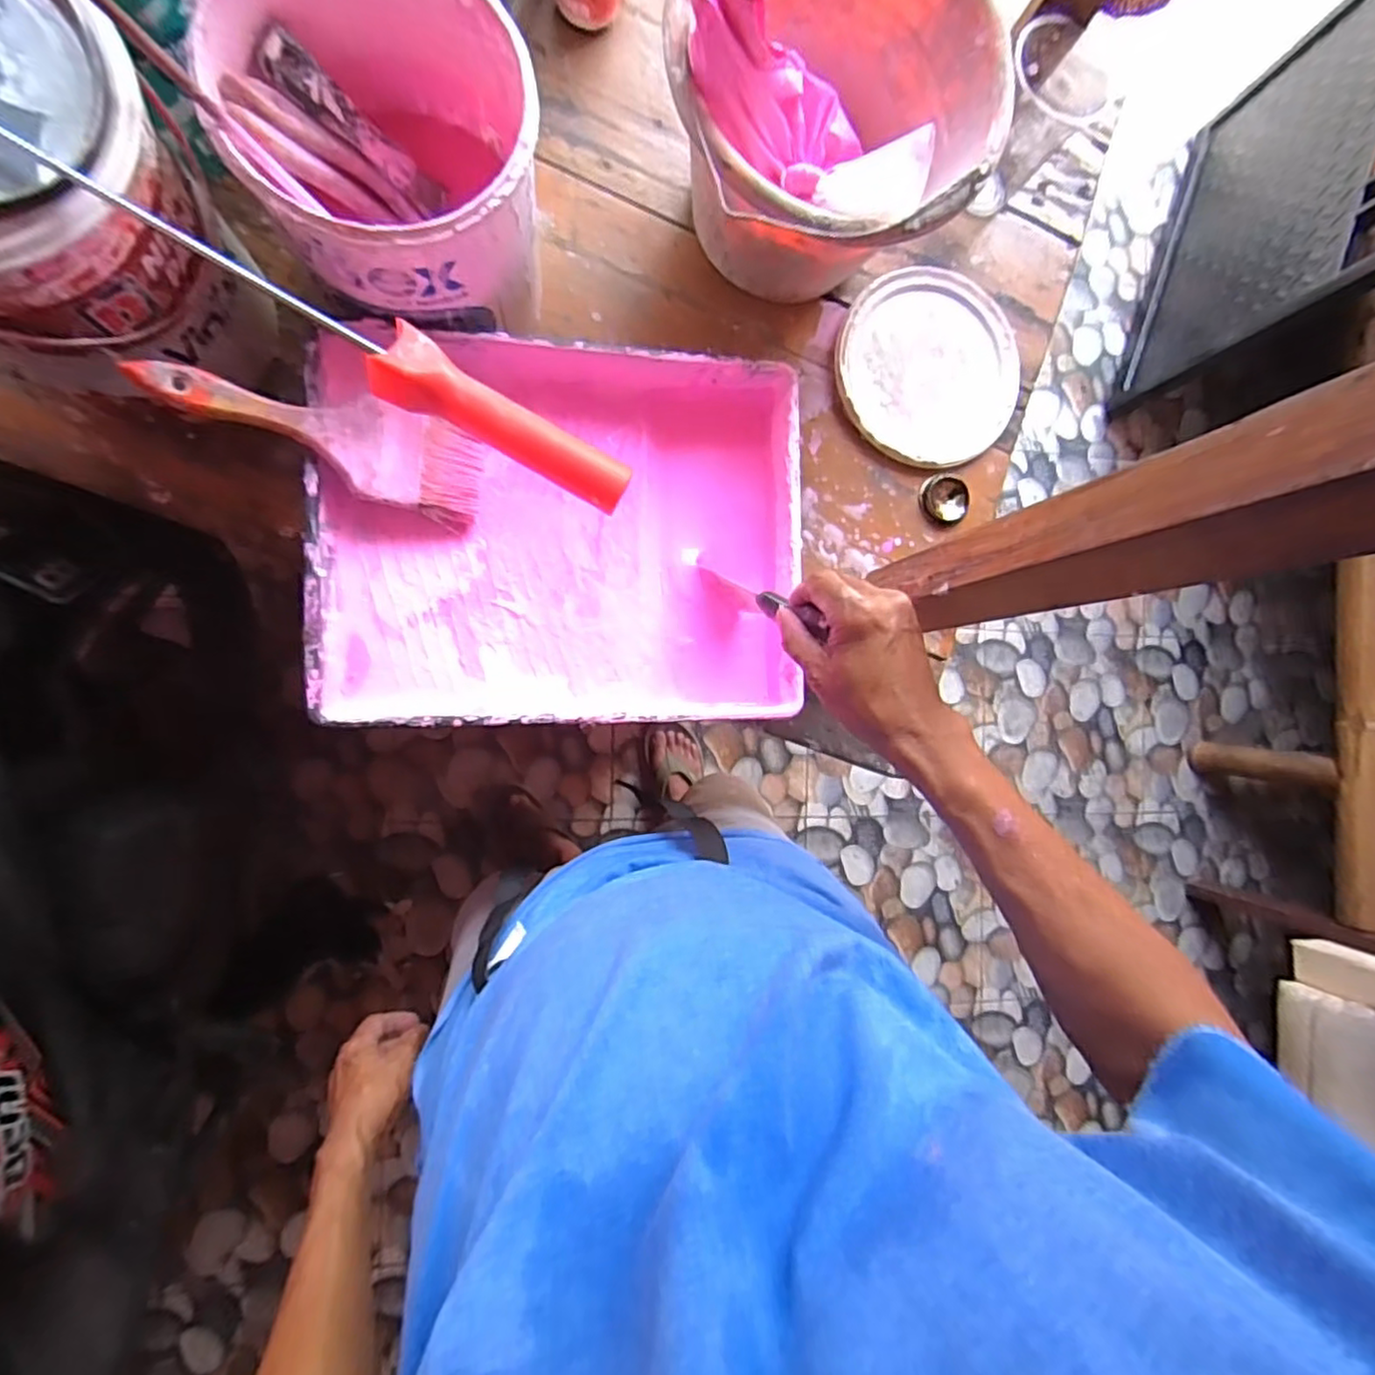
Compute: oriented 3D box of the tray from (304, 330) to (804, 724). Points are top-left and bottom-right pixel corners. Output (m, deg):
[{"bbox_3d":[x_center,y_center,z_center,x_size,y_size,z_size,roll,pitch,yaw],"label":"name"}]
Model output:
[{"bbox_3d":[-0.088,-0.113,0.514,0.357,0.073,0.278,-1,90,-10],"label":"tray"}]

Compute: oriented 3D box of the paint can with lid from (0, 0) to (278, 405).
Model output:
[{"bbox_3d":[-0.381,-0.286,0.396,0.166,0.177,0.165,0,89,-10],"label":"paint can with lid"}]

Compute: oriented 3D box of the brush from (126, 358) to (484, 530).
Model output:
[{"bbox_3d":[-0.240,-0.169,0.444,0.201,0.015,0.067,11,87,-33],"label":"brush"}]

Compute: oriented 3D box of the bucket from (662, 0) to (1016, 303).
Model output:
[{"bbox_3d":[0.107,-0.423,0.497,0.220,0.187,0.237,0,89,-10],"label":"bucket"}]

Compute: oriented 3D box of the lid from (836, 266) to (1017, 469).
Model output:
[{"bbox_3d":[0.229,-0.300,0.624,0.175,0.008,0.176,0,89,-10],"label":"lid"}]

